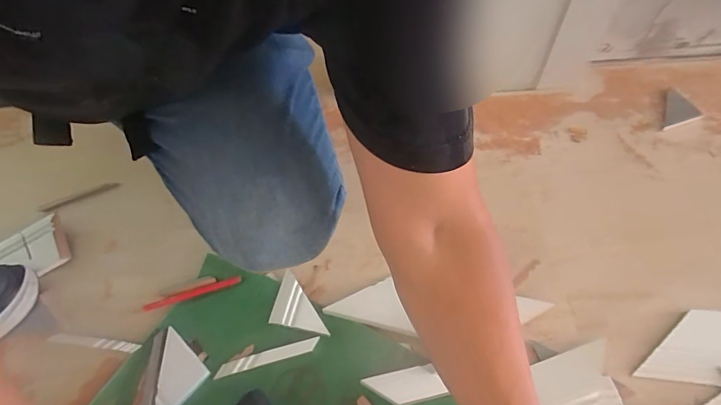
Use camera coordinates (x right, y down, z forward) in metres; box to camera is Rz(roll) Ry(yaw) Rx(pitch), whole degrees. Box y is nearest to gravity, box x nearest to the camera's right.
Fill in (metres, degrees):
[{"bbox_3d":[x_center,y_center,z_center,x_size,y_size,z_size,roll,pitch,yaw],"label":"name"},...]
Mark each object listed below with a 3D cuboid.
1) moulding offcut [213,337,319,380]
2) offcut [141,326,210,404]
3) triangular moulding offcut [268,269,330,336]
[{"bbox_3d":[-0.130,0.216,0.560,0.143,0.007,0.018,-15,57,-7],"label":"moulding offcut"},{"bbox_3d":[-0.280,0.244,0.550,0.100,0.008,0.109,35,65,24],"label":"offcut"},{"bbox_3d":[-0.083,0.150,0.599,0.087,0.015,0.080,9,57,9],"label":"triangular moulding offcut"}]

